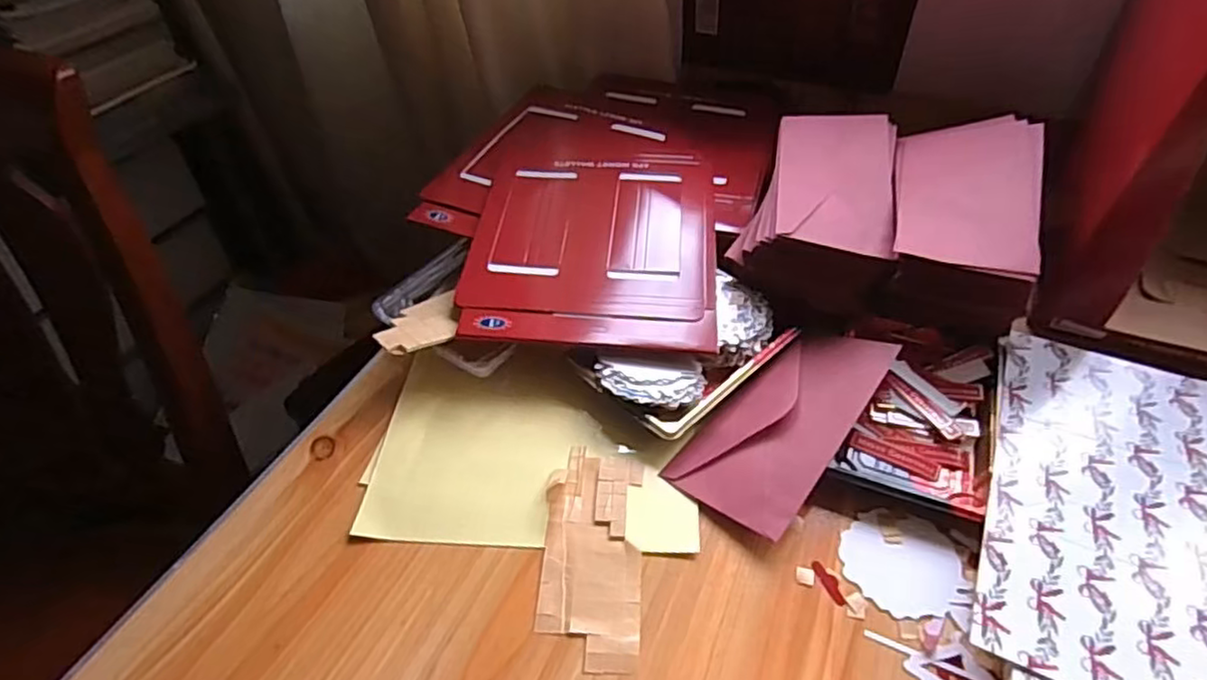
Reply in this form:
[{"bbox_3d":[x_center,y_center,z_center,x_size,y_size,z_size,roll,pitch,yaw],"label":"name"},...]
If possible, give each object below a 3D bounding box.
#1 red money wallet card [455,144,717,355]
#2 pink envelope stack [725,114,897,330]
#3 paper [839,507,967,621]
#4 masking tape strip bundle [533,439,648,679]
[{"bbox_3d":[-0.008,-0.092,0.587,0.203,0.010,0.246,4,49,4],"label":"red money wallet card"},{"bbox_3d":[0.180,-0.118,0.570,0.116,0.054,0.206,11,48,10],"label":"pink envelope stack"},{"bbox_3d":[0.182,0.135,0.415,0.067,0.004,0.066,33,57,30],"label":"paper"},{"bbox_3d":[-0.007,0.130,0.424,0.060,0.006,0.141,1,45,3],"label":"masking tape strip bundle"}]

